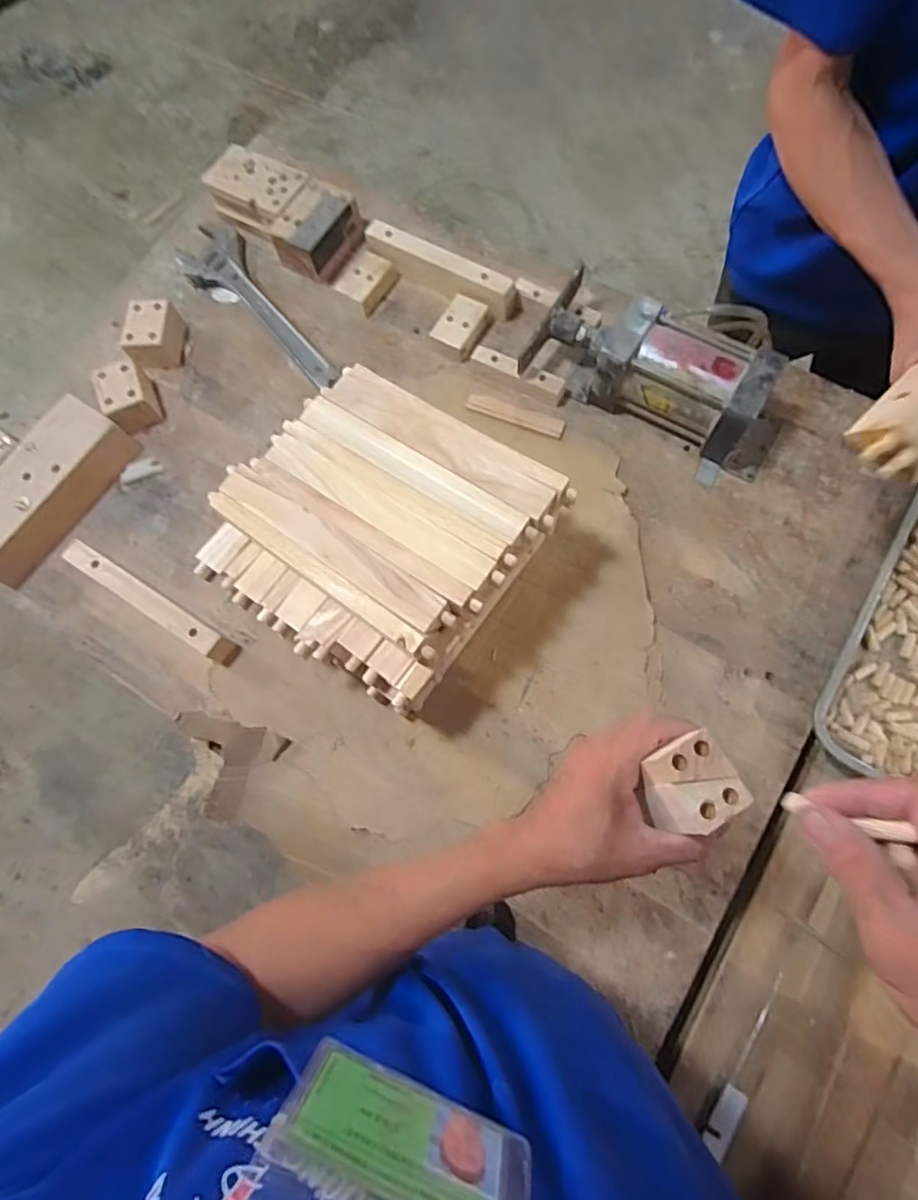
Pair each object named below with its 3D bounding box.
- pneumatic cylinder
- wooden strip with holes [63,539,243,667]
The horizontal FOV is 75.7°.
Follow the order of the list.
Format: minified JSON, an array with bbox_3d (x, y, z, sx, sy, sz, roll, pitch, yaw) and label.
[{"bbox_3d":[0.236,-0.262,0.707,0.314,0.104,0.115,33,76,12],"label":"pneumatic cylinder"},{"bbox_3d":[-0.352,0.006,0.680,0.217,0.060,0.027,31,76,11],"label":"wooden strip with holes"}]

